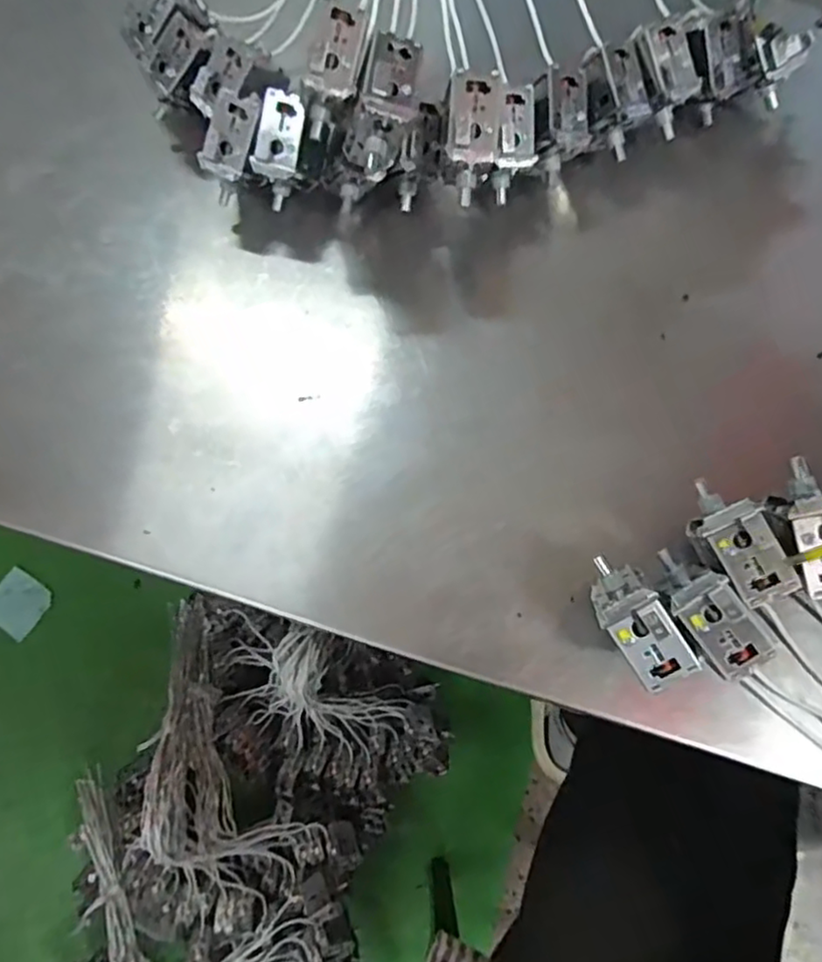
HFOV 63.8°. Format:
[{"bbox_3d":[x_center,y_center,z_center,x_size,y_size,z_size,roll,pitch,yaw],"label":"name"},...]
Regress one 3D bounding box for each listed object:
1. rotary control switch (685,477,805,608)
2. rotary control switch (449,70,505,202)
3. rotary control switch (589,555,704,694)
[{"bbox_3d":[0.127,0.024,0.262,0.025,0.020,0.052,-23,74,-6],"label":"rotary control switch"},{"bbox_3d":[0.028,-0.153,0.299,0.023,0.023,0.055,7,96,3],"label":"rotary control switch"},{"bbox_3d":[0.087,0.053,0.251,0.024,0.020,0.052,-33,75,-9],"label":"rotary control switch"}]

